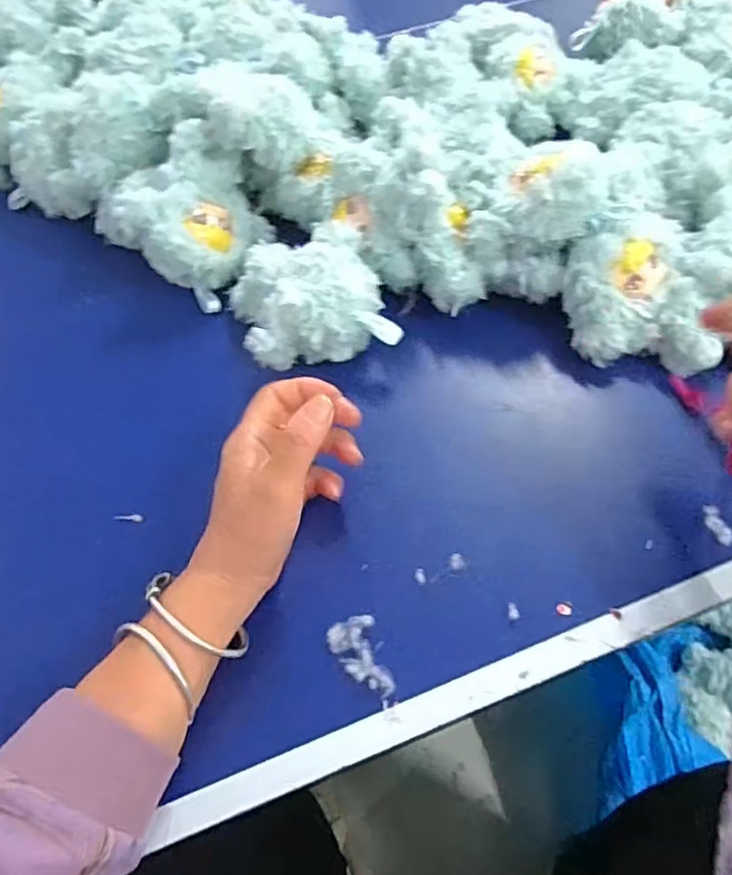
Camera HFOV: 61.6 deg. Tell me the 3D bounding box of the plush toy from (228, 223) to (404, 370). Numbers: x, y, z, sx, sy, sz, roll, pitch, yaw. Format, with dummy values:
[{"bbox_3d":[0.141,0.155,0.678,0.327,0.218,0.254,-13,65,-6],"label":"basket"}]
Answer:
[{"bbox_3d":[-0.046,-0.112,0.486,0.121,0.058,0.103,-9,57,-2],"label":"plush toy"}]

